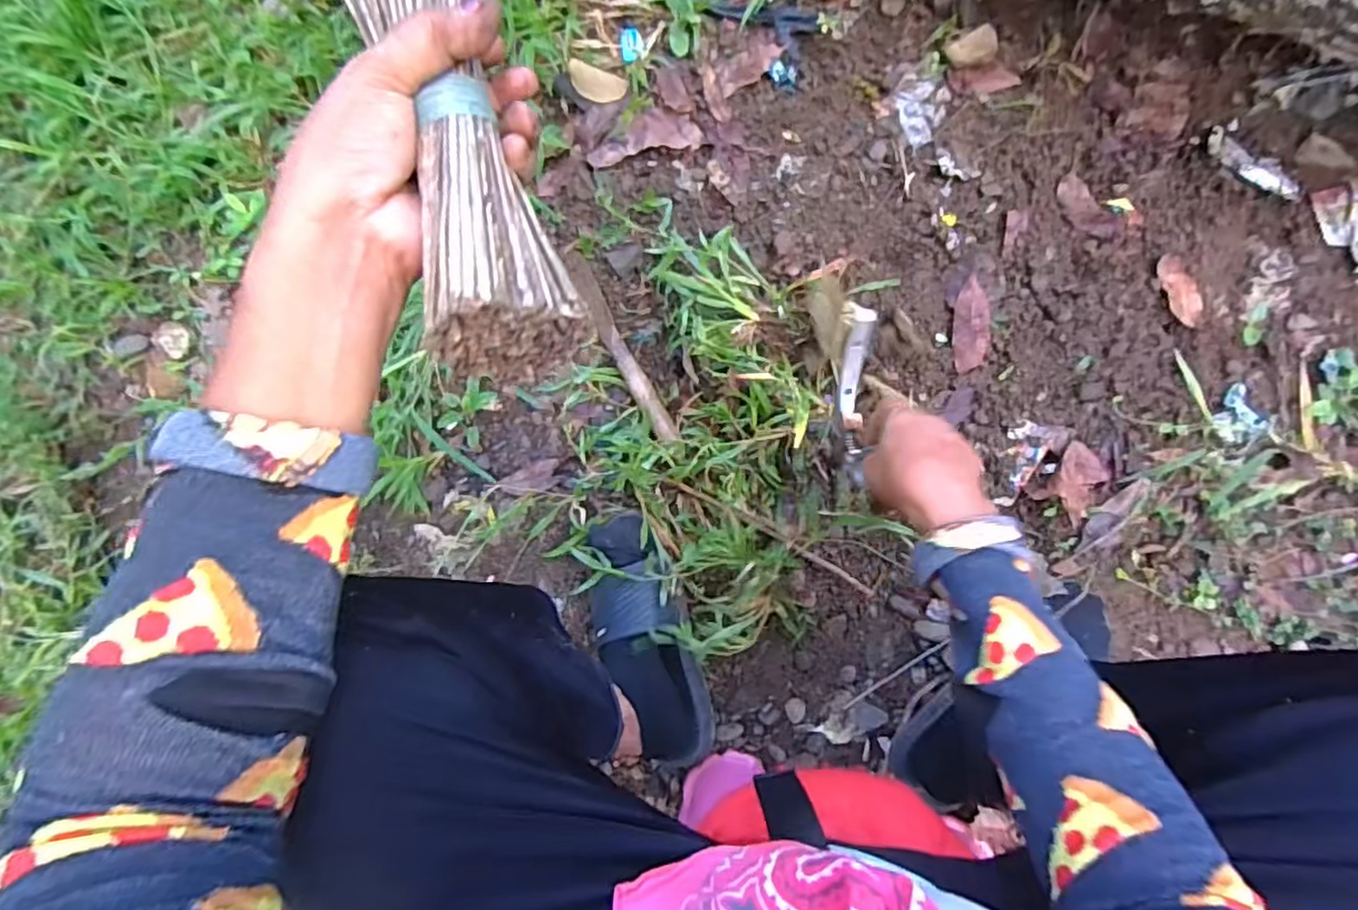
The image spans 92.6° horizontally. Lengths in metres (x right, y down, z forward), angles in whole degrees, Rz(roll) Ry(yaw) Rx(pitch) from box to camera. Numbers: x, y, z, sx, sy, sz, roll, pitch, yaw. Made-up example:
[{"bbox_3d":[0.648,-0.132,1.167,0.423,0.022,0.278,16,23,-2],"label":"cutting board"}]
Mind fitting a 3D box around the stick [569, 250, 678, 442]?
[{"bbox_3d":[-0.067,-0.120,0.717,0.024,0.036,0.240,-29,85,5],"label":"stick"}]

